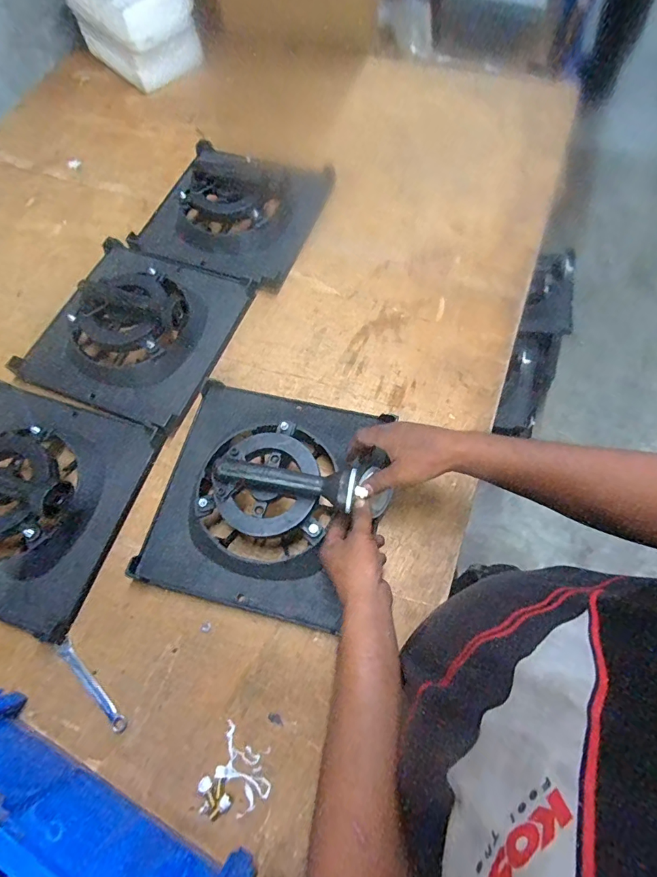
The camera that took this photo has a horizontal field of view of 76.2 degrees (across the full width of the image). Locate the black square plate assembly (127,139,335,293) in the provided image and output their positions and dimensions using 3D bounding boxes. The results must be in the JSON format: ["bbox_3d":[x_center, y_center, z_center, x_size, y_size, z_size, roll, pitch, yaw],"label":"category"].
[{"bbox_3d":[-0.172,-0.430,0.756,0.287,0.087,0.286,19,70,9],"label":"black square plate assembly"}]

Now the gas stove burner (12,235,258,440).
[{"bbox_3d":[-0.312,-0.190,0.665,0.283,0.080,0.294,20,70,10],"label":"gas stove burner"}]

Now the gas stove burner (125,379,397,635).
[{"bbox_3d":[-0.089,0.055,0.543,0.271,0.106,0.306,12,69,7],"label":"gas stove burner"}]

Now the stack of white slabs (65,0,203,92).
[{"bbox_3d":[-0.433,-0.935,0.928,0.258,0.170,0.184,41,75,16],"label":"stack of white slabs"}]

